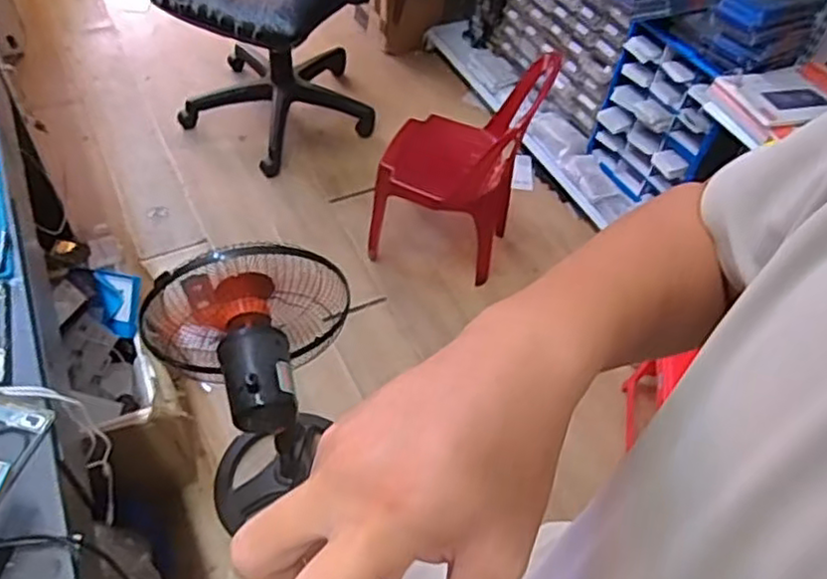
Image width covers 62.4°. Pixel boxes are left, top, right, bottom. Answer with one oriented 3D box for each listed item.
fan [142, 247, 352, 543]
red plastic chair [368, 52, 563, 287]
[{"bbox_3d":[-0.272,0.211,1.279,0.280,0.694,0.252,-3,52,-8],"label":"fan"},{"bbox_3d":[0.118,-0.345,1.788,0.366,0.525,0.318,18,52,8],"label":"red plastic chair"}]

